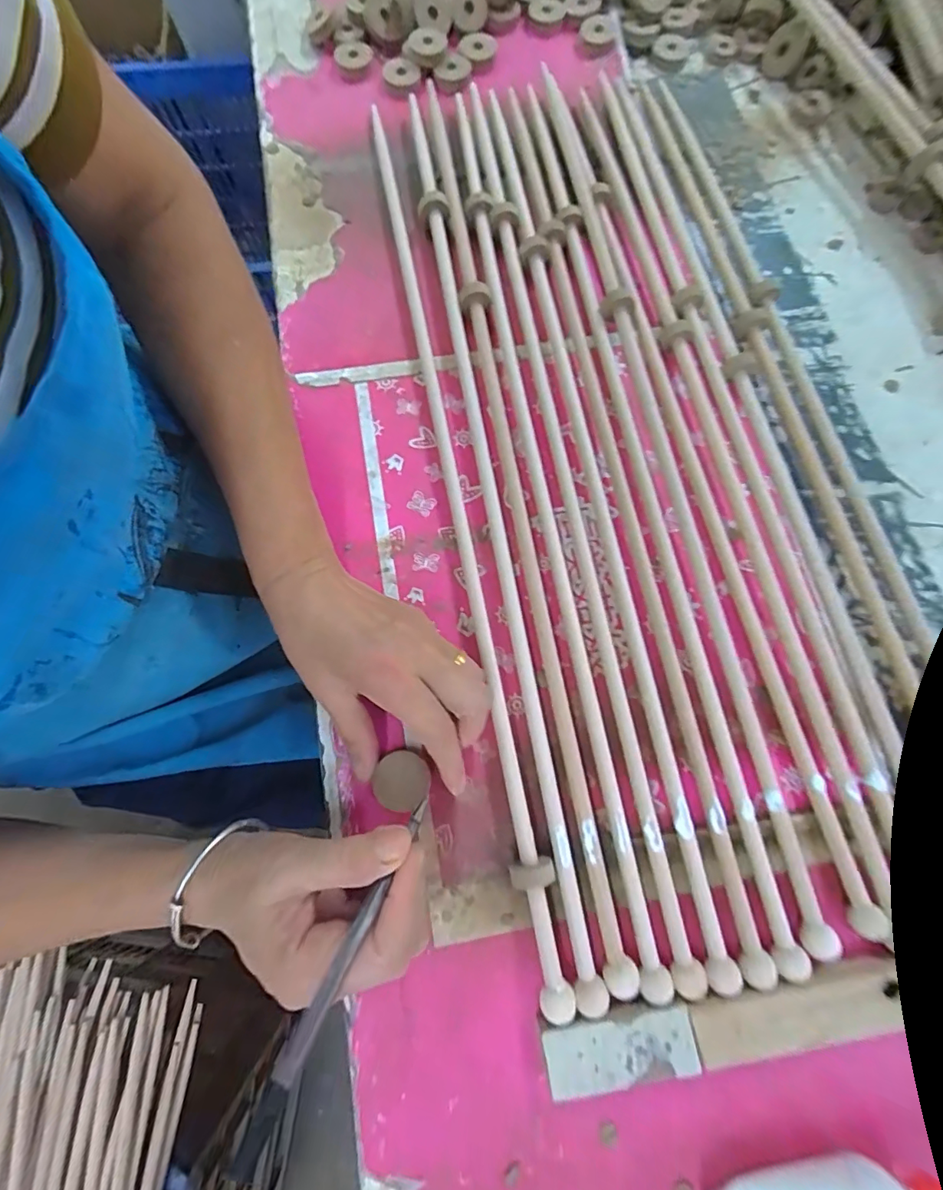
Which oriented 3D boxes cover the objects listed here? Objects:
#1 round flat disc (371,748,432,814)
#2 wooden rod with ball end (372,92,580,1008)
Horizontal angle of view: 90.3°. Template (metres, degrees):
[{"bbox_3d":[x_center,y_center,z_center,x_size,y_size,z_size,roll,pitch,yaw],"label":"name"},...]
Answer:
[{"bbox_3d":[-0.043,0.115,0.293,0.035,0.005,0.035,0,76,-1],"label":"round flat disc"},{"bbox_3d":[-0.018,-0.090,0.340,0.015,0.018,0.671,-10,77,-3],"label":"wooden rod with ball end"}]

